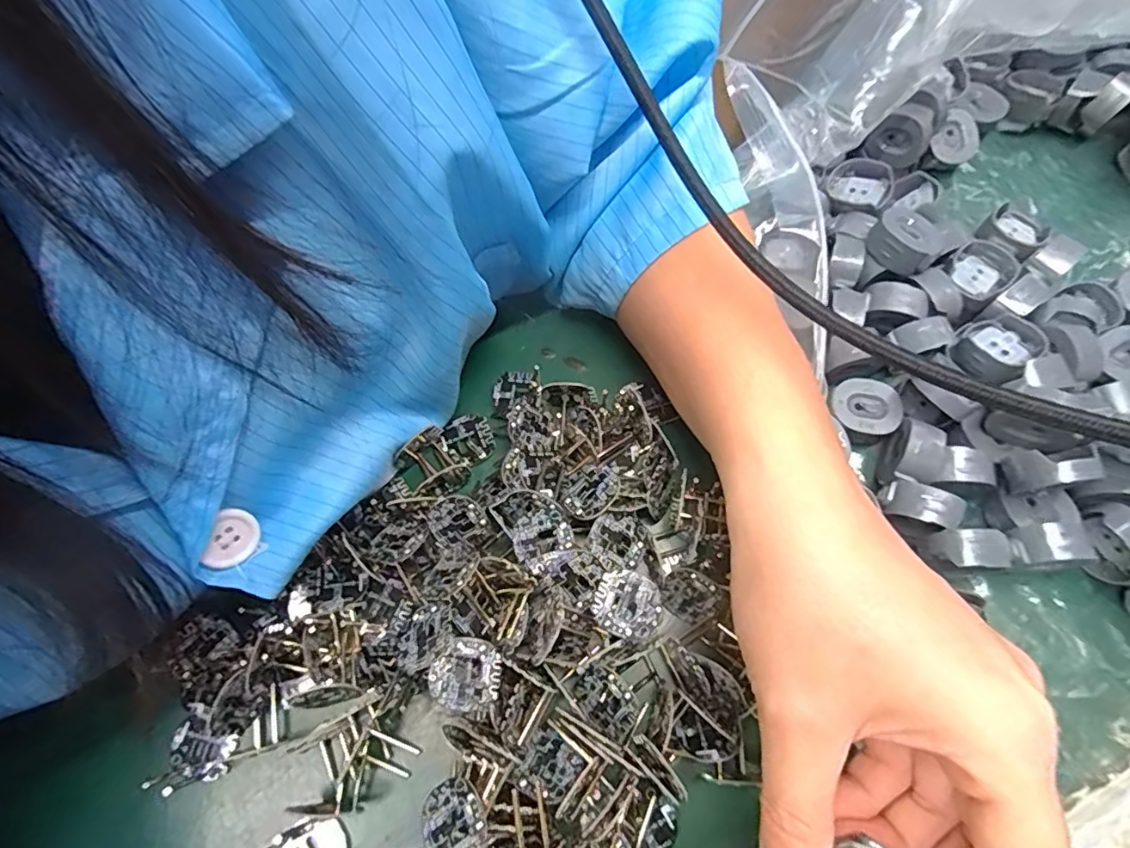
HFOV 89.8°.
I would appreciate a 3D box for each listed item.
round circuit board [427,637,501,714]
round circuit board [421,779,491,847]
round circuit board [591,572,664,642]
[{"bbox_3d":[-0.034,0.084,0.190,0.023,0.004,0.022,8,64,-16],"label":"round circuit board"},{"bbox_3d":[-0.035,0.125,0.176,0.021,0.004,0.024,-49,54,-5],"label":"round circuit board"},{"bbox_3d":[0.022,0.064,0.200,0.024,0.004,0.022,0,71,-1],"label":"round circuit board"}]

